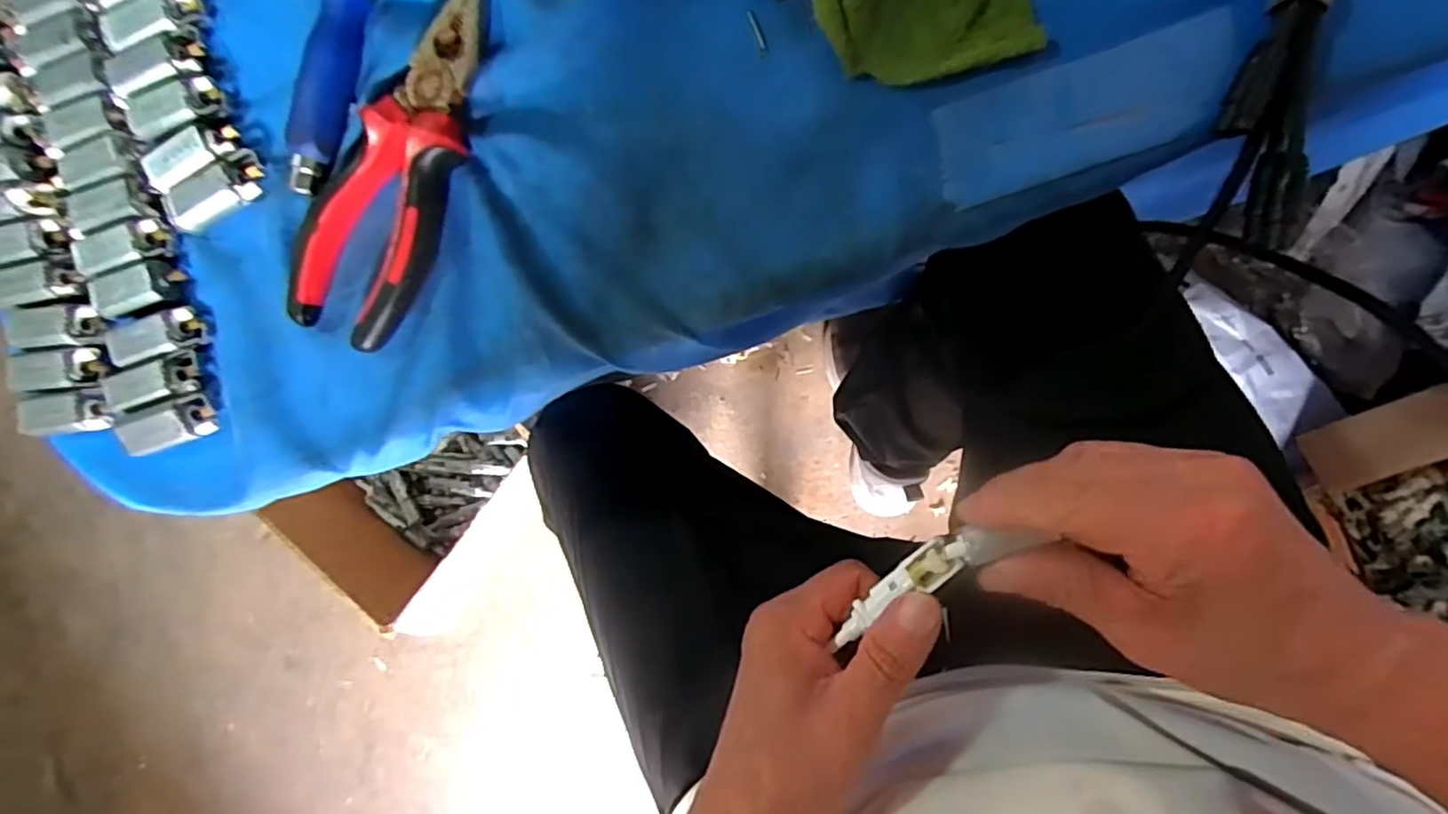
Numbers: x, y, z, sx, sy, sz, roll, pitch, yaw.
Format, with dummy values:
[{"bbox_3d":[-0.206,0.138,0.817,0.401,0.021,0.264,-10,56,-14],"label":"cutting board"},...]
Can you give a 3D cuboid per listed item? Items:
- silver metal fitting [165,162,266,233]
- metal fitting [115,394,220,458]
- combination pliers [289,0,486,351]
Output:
[{"bbox_3d":[-0.232,-0.097,0.307,0.045,0.007,0.019,-25,88,9],"label":"silver metal fitting"},{"bbox_3d":[-0.258,0.007,0.313,0.042,0.013,0.021,-17,90,9],"label":"metal fitting"},{"bbox_3d":[-0.144,-0.105,0.292,0.059,0.019,0.153,24,96,7],"label":"combination pliers"}]

